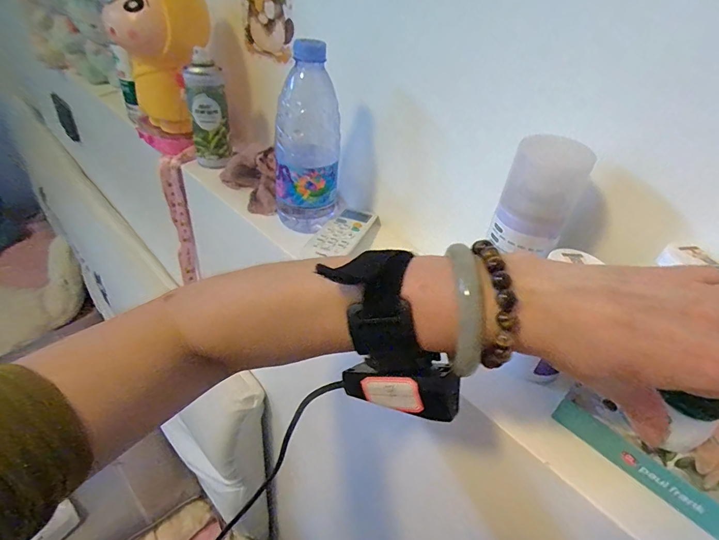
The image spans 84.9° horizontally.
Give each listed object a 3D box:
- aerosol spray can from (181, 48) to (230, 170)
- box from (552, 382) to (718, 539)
[{"bbox_3d":[-0.205,-0.212,0.533,0.048,0.137,0.049,-6,39,-18],"label":"aerosol spray can"},{"bbox_3d":[0.208,0.128,0.260,0.141,0.032,0.041,35,44,31],"label":"box"}]

